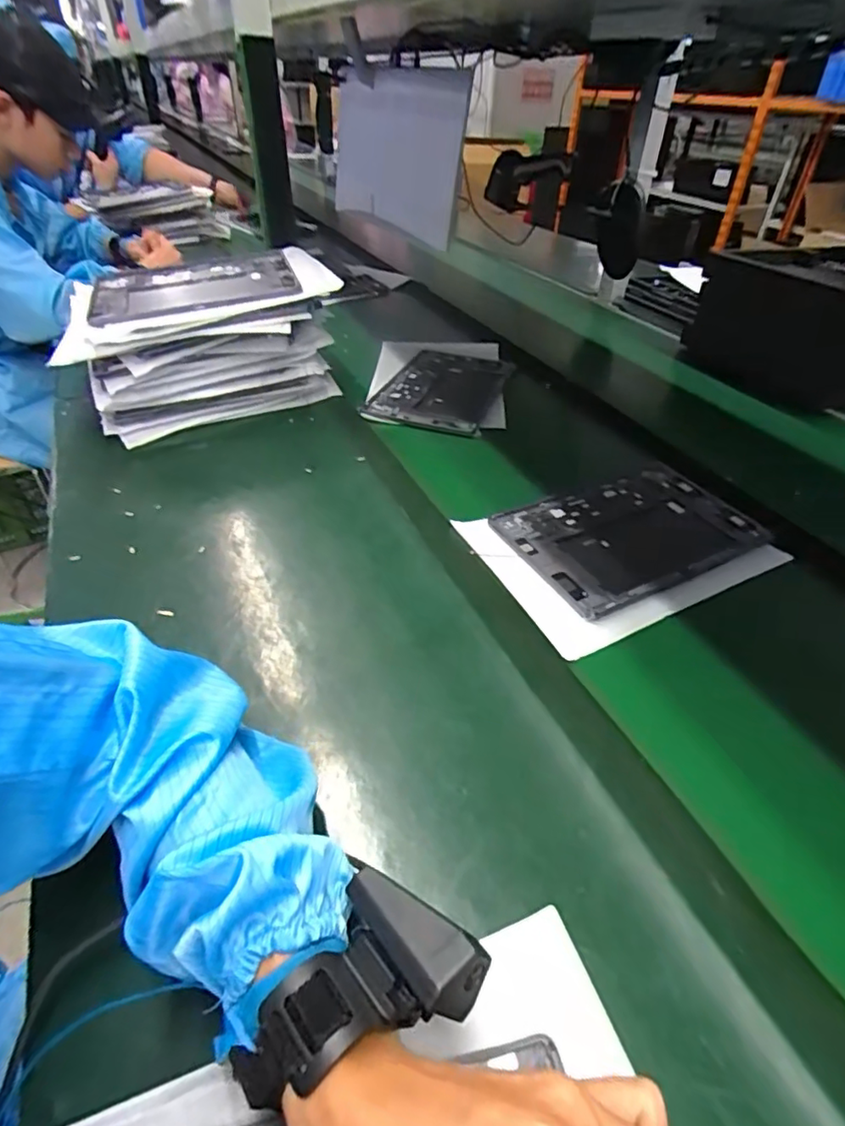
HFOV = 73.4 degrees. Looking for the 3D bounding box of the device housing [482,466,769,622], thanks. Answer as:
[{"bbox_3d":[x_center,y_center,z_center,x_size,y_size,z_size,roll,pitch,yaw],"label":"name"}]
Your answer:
[{"bbox_3d":[0.219,-0.033,0.601,0.250,0.013,0.167,-18,44,-23],"label":"device housing"}]

